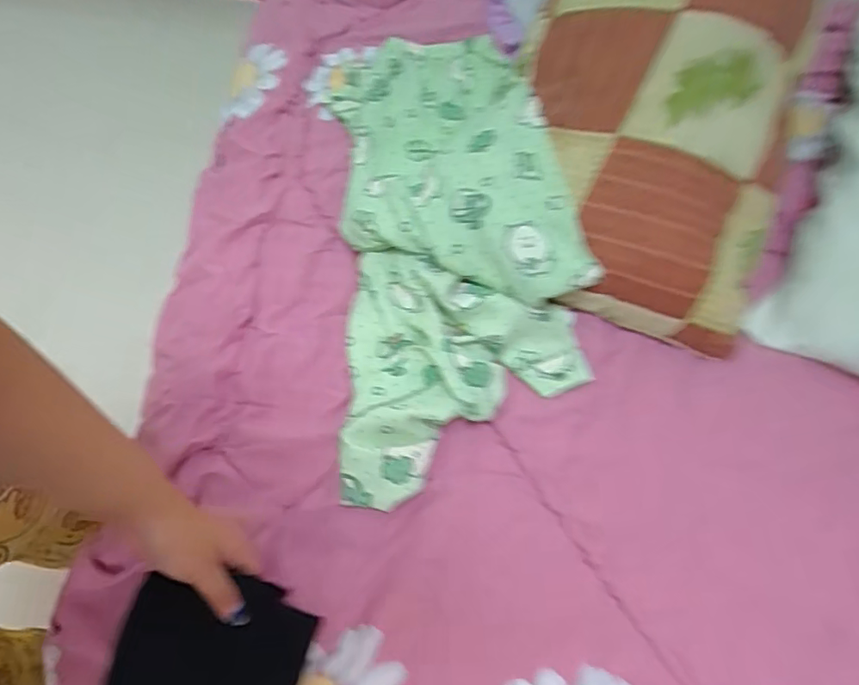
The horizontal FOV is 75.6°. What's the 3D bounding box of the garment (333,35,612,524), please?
[{"bbox_3d":[0.020,-0.135,0.622,0.275,0.104,0.585,-4,66,-3],"label":"garment"}]

